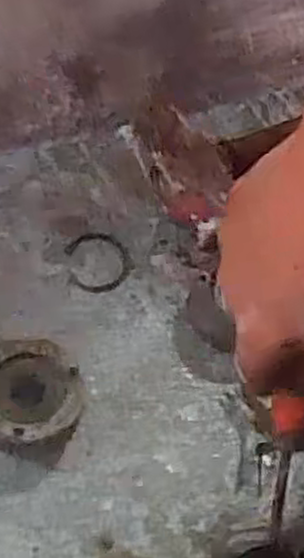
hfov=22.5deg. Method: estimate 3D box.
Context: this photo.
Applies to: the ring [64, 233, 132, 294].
[{"bbox_3d":[-0.038,-0.013,0.550,0.046,0.004,0.051,-6,60,-8],"label":"ring"}]

